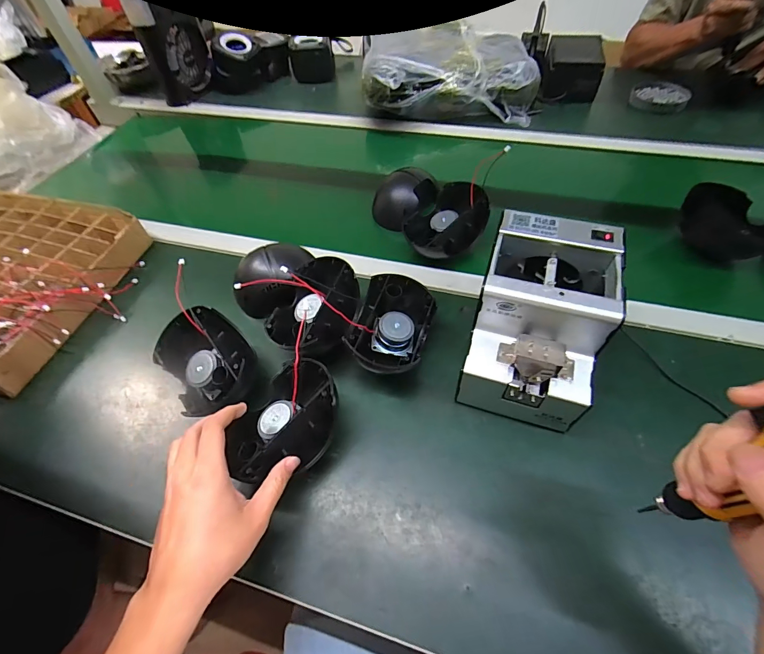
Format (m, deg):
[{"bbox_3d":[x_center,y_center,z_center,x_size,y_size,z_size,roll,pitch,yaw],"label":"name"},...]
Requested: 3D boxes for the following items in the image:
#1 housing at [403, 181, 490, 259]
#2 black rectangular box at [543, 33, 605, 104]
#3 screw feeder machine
[{"bbox_3d":[0.093,-0.157,0.554,0.125,0.054,0.092,-35,59,-20],"label":"housing"},{"bbox_3d":[0.443,-0.613,0.877,0.128,0.089,0.162,12,56,13],"label":"black rectangular box"},{"bbox_3d":[0.168,-0.002,0.414,0.120,0.157,0.171,14,56,14],"label":"screw feeder machine"}]

